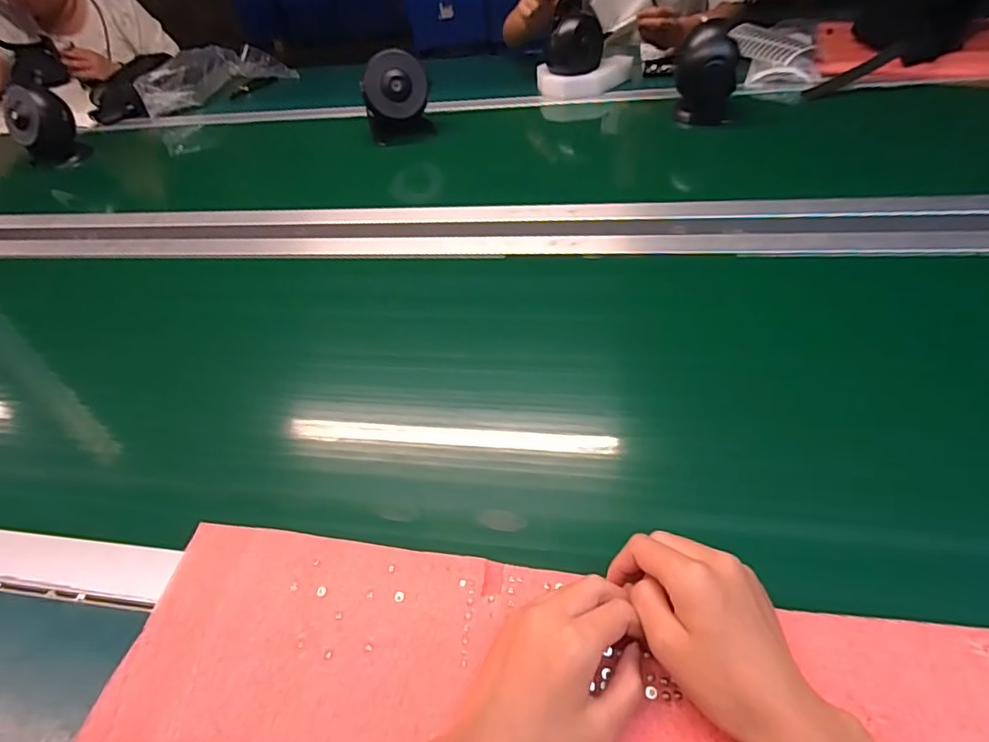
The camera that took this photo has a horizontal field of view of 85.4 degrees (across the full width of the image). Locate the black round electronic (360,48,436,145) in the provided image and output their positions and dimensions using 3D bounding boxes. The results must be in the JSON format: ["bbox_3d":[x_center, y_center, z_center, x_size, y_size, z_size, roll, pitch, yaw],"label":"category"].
[{"bbox_3d":[-0.169,-0.475,0.948,0.112,0.147,0.070,-14,43,-7],"label":"black round electronic"}]

